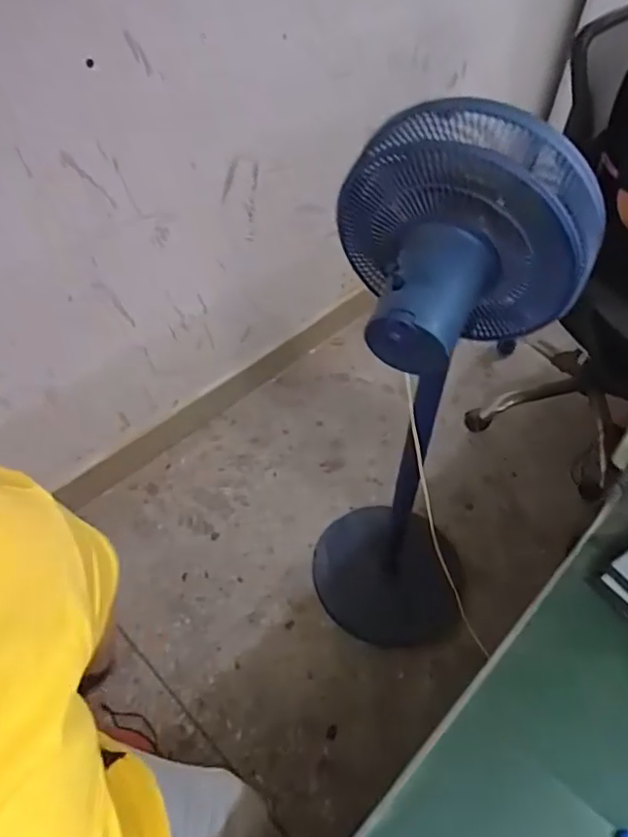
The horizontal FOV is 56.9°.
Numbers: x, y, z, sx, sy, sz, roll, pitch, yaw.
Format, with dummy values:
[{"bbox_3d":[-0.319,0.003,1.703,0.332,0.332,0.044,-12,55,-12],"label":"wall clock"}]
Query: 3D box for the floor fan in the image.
[{"bbox_3d":[0.155,0.036,0.909,0.270,0.945,0.266,6,48,5],"label":"floor fan"}]

